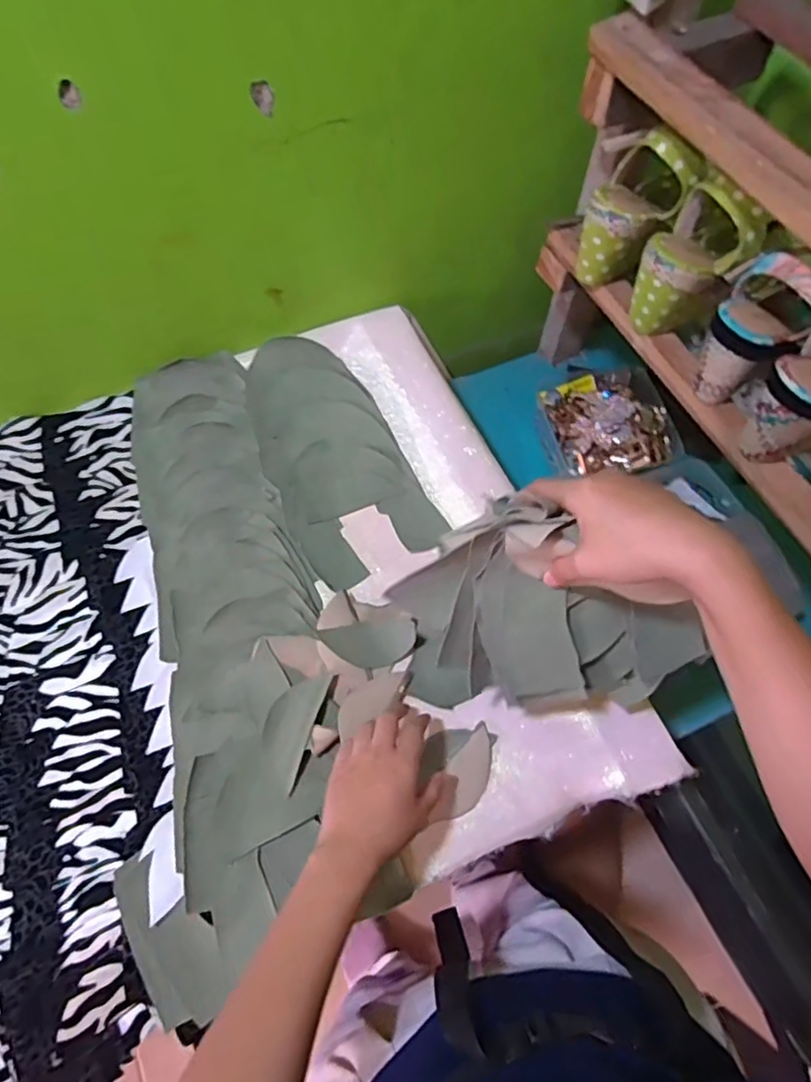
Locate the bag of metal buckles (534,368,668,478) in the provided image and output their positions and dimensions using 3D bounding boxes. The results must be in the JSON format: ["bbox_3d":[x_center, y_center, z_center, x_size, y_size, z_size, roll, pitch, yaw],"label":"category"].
[{"bbox_3d":[0.262,-0.151,0.803,0.142,0.033,0.157,-17,65,-9],"label":"bag of metal buckles"}]

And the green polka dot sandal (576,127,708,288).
[{"bbox_3d":[0.213,-0.320,0.600,0.076,0.149,0.078,-4,61,-29],"label":"green polka dot sandal"}]

